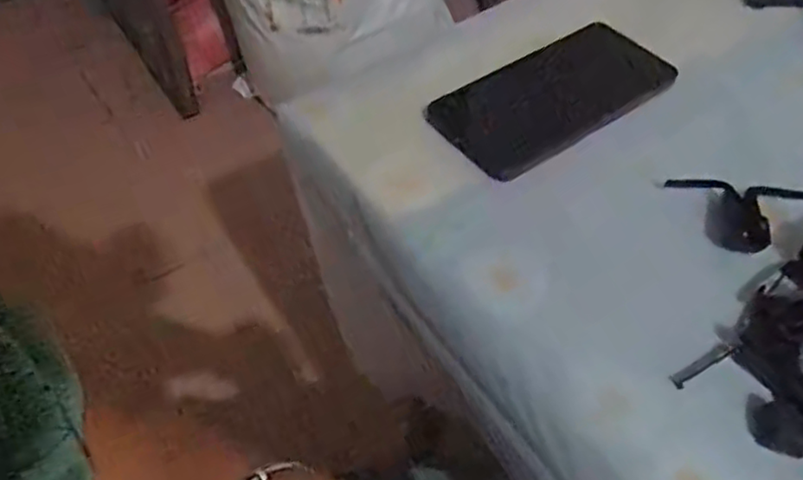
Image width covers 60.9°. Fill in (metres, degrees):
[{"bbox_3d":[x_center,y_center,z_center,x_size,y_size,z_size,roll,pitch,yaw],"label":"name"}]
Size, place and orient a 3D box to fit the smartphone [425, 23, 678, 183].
[{"bbox_3d":[0.103,-0.099,0.460,0.170,0.007,0.079,-30,60,-21],"label":"smartphone"}]

